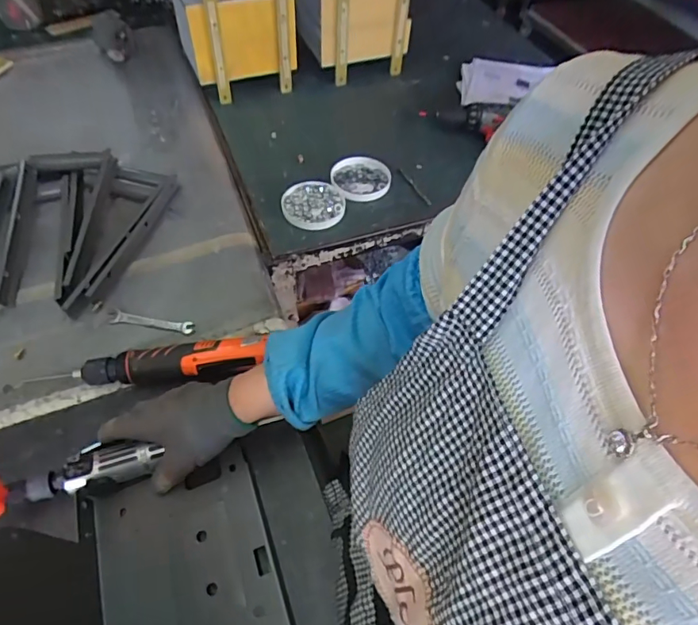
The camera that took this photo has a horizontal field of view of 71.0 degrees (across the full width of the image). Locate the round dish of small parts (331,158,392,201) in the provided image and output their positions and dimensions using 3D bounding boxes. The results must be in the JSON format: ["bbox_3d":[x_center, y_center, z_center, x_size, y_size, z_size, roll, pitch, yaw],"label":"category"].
[{"bbox_3d":[0.021,-0.236,0.859,0.101,0.020,0.110,1,54,-2],"label":"round dish of small parts"}]

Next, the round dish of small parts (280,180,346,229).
[{"bbox_3d":[-0.058,-0.177,0.805,0.103,0.009,0.099,1,54,-2],"label":"round dish of small parts"}]

